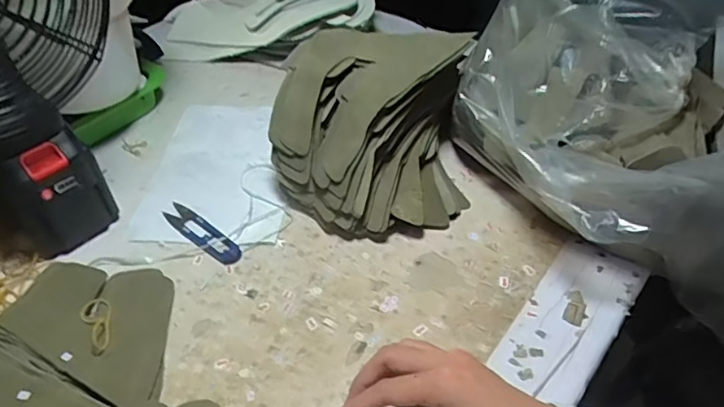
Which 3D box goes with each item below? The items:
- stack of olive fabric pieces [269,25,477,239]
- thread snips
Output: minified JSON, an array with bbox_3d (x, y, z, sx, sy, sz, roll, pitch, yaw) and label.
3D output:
[{"bbox_3d":[0.008,-0.067,0.510,0.174,0.118,0.164,1,45,6],"label":"stack of olive fabric pieces"},{"bbox_3d":[-0.150,0.027,0.512,0.102,0.004,0.024,28,65,31],"label":"thread snips"}]

